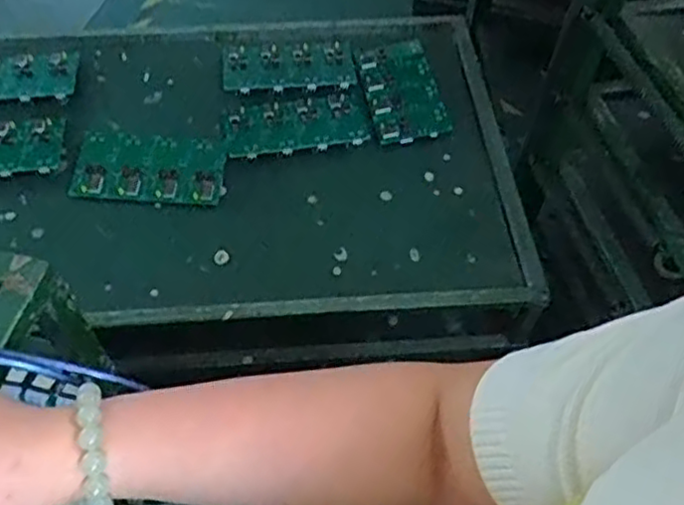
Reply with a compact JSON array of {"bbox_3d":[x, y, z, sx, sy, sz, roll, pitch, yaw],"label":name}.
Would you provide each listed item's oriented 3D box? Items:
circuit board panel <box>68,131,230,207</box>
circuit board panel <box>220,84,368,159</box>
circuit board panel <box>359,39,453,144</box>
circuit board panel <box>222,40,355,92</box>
[{"bbox_3d":[-0.260,-0.118,0.946,0.197,0.015,0.108,4,56,1],"label":"circuit board panel"},{"bbox_3d":[-0.067,-0.188,1.004,0.199,0.006,0.108,-9,57,-8],"label":"circuit board panel"},{"bbox_3d":[0.093,-0.242,1.042,0.105,0.016,0.194,-8,57,-7],"label":"circuit board panel"},{"bbox_3d":[-0.083,-0.290,1.070,0.197,0.013,0.107,-3,56,-4],"label":"circuit board panel"}]

